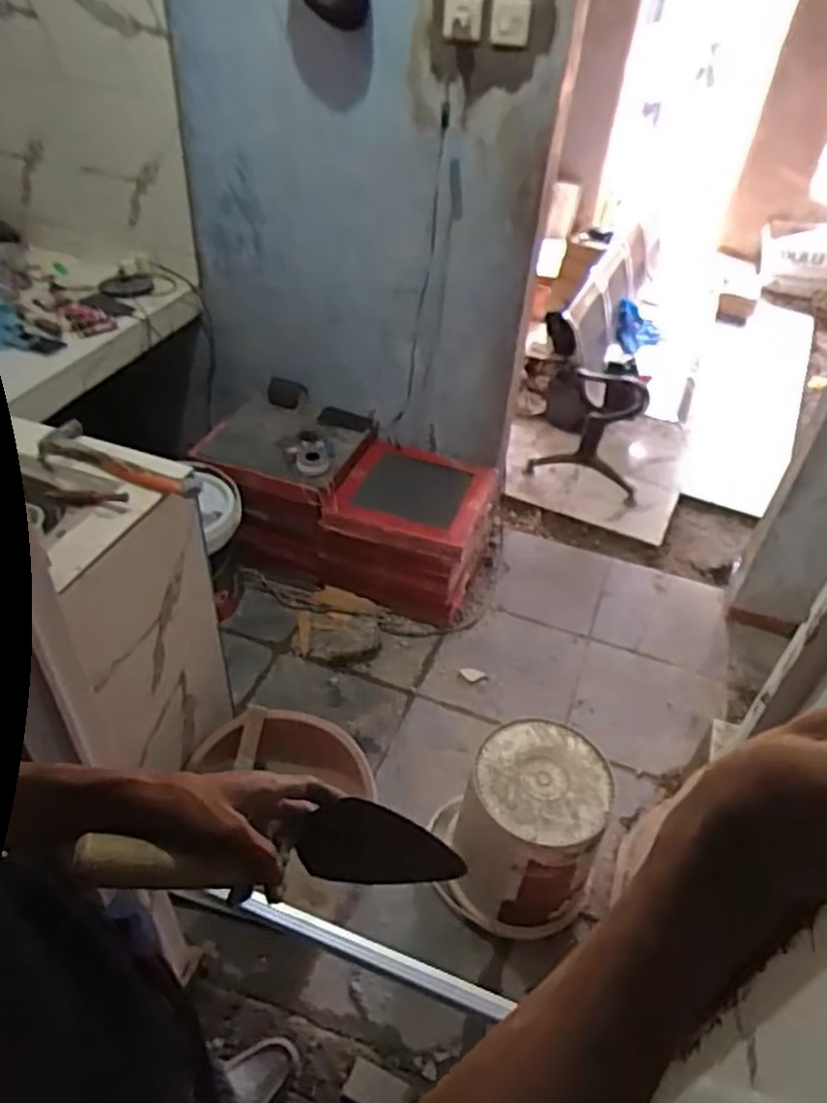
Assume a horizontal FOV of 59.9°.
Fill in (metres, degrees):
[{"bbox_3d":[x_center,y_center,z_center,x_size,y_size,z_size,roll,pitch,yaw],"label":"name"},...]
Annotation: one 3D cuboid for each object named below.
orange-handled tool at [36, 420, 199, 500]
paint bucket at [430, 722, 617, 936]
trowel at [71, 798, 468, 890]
[{"bbox_3d":[-0.531,-0.147,1.270,0.332,0.031,0.104,22,44,19],"label":"orange-handled tool"},{"bbox_3d":[0.217,0.549,1.450,0.289,0.299,0.304,20,43,17],"label":"paint bucket"},{"bbox_3d":[-0.091,0.221,0.525,0.280,0.082,0.043,10,36,-30],"label":"trowel"}]

